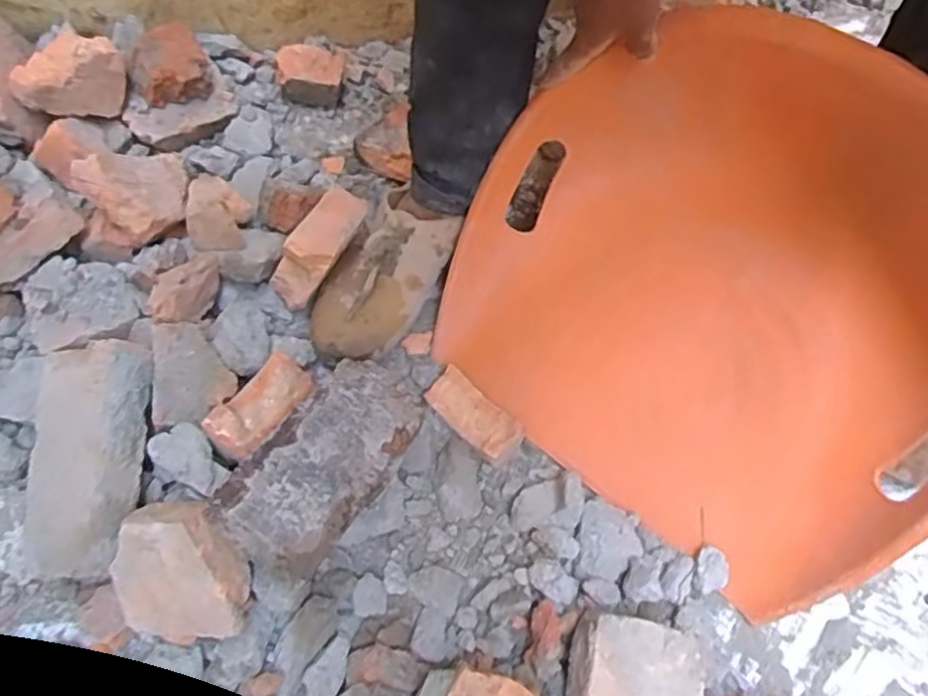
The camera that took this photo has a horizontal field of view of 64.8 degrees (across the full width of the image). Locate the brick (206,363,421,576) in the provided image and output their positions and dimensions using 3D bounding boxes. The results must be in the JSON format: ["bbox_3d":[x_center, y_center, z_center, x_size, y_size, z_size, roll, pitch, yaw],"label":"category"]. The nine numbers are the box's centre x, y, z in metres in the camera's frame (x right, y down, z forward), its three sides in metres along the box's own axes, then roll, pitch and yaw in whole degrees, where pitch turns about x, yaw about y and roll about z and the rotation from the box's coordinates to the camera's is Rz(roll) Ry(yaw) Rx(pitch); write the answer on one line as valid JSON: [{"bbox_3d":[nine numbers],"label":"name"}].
[{"bbox_3d":[-0.098,0.079,0.550,0.087,0.042,0.179,27,46,12],"label":"brick"}]

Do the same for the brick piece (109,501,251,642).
[{"bbox_3d":[-0.205,0.161,0.541,0.105,0.050,0.098,-5,104,19],"label":"brick piece"}]

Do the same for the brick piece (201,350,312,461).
[{"bbox_3d":[-0.157,0.043,0.565,0.092,0.022,0.041,-47,110,-35],"label":"brick piece"}]

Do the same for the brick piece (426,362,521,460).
[{"bbox_3d":[0.008,0.058,0.644,0.089,0.019,0.038,40,68,17],"label":"brick piece"}]

